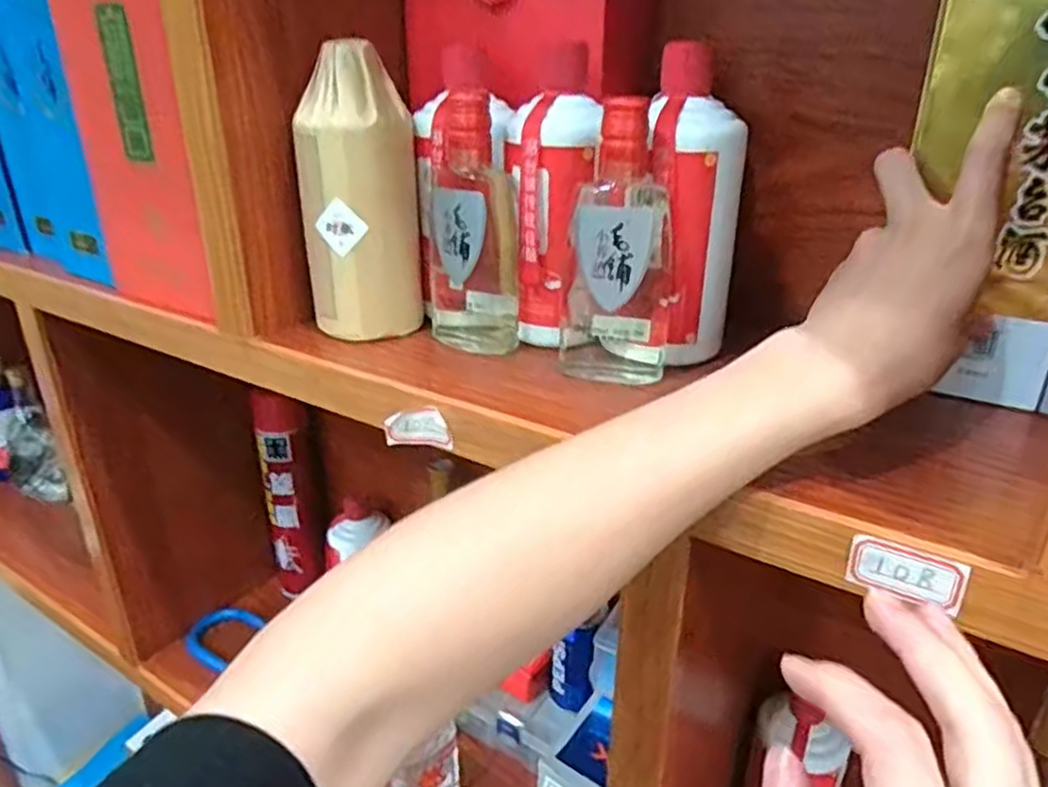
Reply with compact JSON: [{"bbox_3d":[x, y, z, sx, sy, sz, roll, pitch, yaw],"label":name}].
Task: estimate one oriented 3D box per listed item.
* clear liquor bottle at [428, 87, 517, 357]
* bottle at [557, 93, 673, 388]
[{"bbox_3d":[-0.034,-0.106,0.471,0.054,0.158,0.058,-3,25,-8],"label":"clear liquor bottle"},{"bbox_3d":[0.056,-0.085,0.429,0.063,0.160,0.047,3,24,6],"label":"bottle"}]

